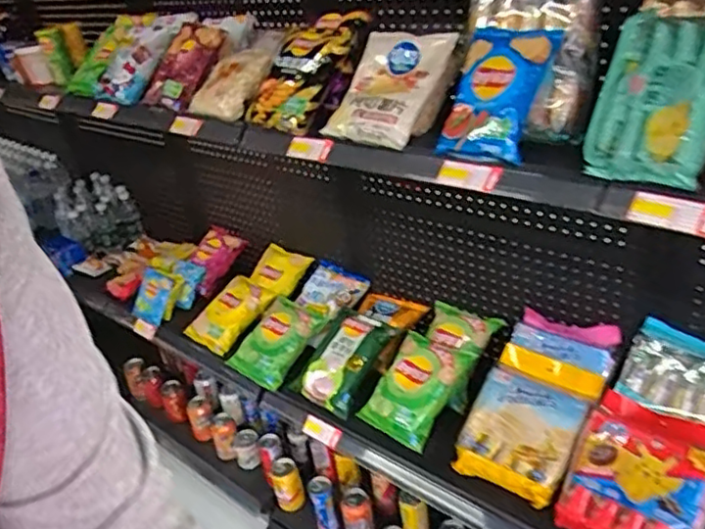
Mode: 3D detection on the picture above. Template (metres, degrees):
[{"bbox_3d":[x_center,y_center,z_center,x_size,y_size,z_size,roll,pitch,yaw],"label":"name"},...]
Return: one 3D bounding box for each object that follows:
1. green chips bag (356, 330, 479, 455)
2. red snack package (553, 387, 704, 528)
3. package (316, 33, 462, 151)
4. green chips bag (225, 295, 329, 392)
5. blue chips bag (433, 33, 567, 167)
[{"bbox_3d":[0.124,0.245,1.287,0.161,0.049,0.220,19,69,36],"label":"green chips bag"},{"bbox_3d":[0.453,0.334,1.002,0.192,0.061,0.237,18,69,36],"label":"red snack package"},{"bbox_3d":[0.059,-0.296,1.067,0.171,0.043,0.225,13,64,30],"label":"package"},{"bbox_3d":[-0.176,0.178,1.494,0.166,0.036,0.213,23,63,28],"label":"green chips bag"},{"bbox_3d":[0.202,-0.243,0.914,0.133,0.190,0.047,16,2,39],"label":"blue chips bag"}]

